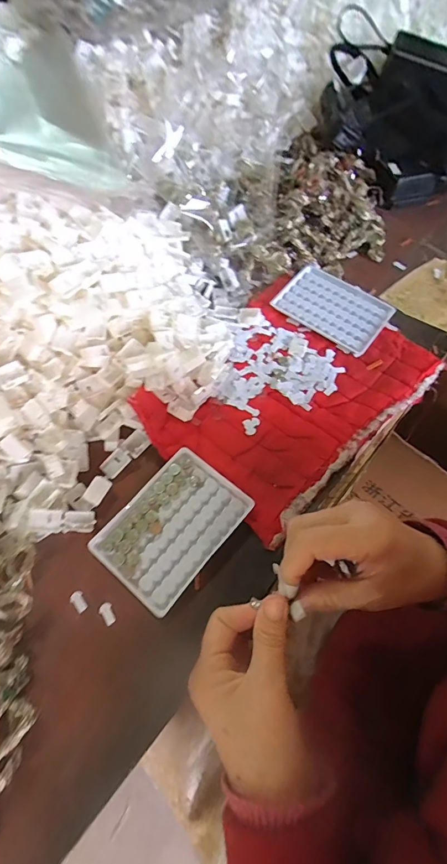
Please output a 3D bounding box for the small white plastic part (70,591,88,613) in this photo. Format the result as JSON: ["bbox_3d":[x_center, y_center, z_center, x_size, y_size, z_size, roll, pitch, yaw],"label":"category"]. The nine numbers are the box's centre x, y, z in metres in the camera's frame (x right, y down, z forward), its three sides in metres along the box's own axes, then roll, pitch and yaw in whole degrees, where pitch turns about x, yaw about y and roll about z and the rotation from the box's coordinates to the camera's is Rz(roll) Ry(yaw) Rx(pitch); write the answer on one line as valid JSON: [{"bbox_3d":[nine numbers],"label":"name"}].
[{"bbox_3d":[-0.125,0.146,0.345,0.012,0.004,0.018,-41,71,-20],"label":"small white plastic part"}]

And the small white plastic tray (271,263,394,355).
[{"bbox_3d":[0.137,-0.159,0.500,0.132,0.006,0.095,36,68,15],"label":"small white plastic tray"}]

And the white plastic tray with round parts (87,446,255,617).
[{"bbox_3d":[-0.047,0.085,0.371,0.094,0.009,0.130,37,68,15],"label":"white plastic tray with round parts"}]

